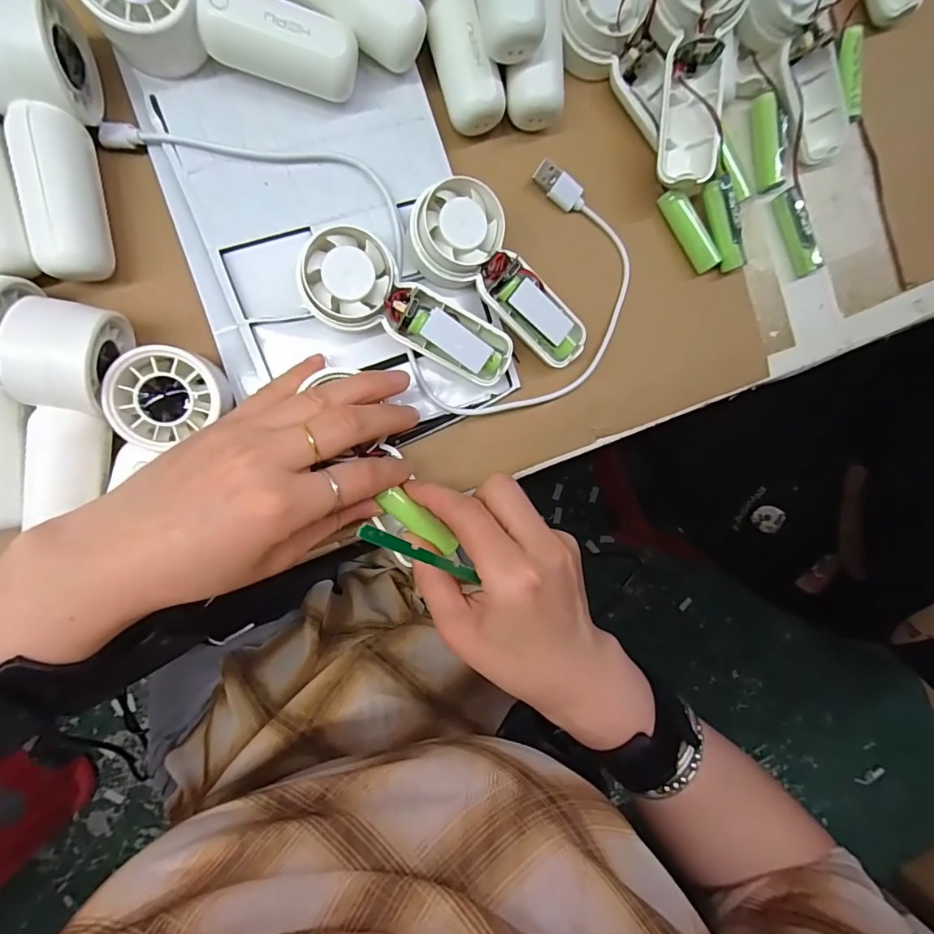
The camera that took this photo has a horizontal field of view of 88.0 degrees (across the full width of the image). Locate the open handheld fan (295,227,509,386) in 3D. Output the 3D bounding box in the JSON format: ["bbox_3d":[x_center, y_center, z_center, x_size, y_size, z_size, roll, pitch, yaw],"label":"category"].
[{"bbox_3d":[-0.027,-0.079,0.244,0.107,0.031,0.043,19,90,-10],"label":"open handheld fan"}]

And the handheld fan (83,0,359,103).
[{"bbox_3d":[-0.105,-0.197,0.211,0.108,0.034,0.042,5,92,-9],"label":"handheld fan"}]

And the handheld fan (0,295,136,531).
[{"bbox_3d":[-0.177,-0.025,0.219,0.035,0.040,0.095,12,105,-10],"label":"handheld fan"}]

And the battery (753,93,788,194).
[{"bbox_3d":[0.179,-0.192,0.286,0.012,0.014,0.050,-13,95,-8],"label":"battery"}]

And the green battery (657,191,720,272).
[{"bbox_3d":[0.128,-0.136,0.279,0.011,0.015,0.049,-34,98,-6],"label":"green battery"}]

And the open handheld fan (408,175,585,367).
[{"bbox_3d":[0.021,-0.100,0.254,0.107,0.034,0.043,33,87,-9],"label":"open handheld fan"}]

